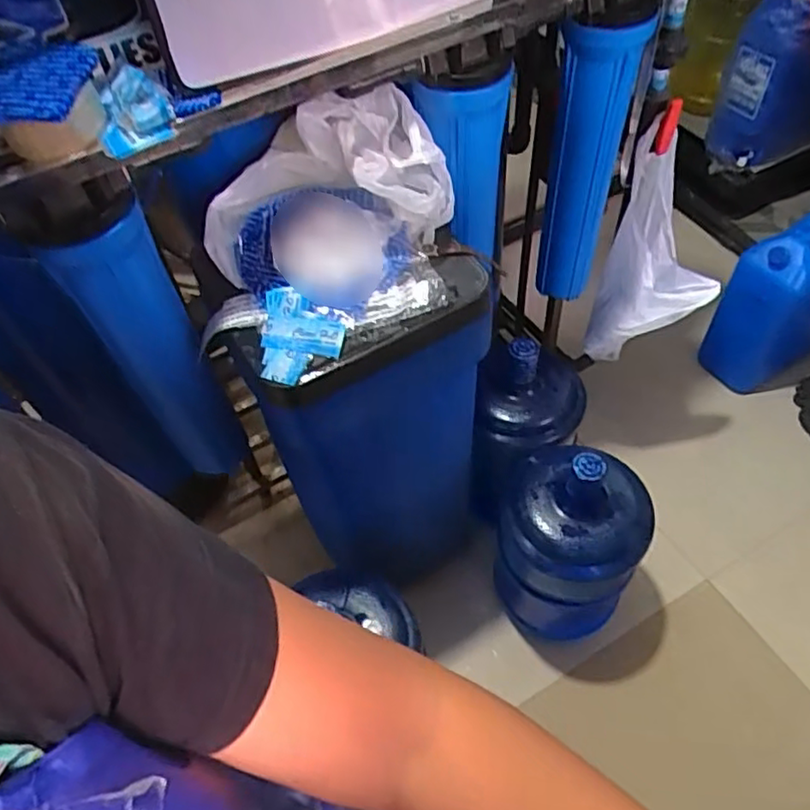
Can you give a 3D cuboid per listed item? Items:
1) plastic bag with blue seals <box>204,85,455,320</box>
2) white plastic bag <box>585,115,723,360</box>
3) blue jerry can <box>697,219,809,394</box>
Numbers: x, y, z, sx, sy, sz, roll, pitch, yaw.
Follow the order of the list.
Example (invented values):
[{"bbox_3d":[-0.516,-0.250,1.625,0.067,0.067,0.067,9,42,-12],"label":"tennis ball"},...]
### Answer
[{"bbox_3d":[-0.109,-0.261,0.857,0.330,0.183,0.211,2,53,6],"label":"plastic bag with blue seals"},{"bbox_3d":[0.481,-0.274,1.213,0.218,0.457,0.153,6,27,8],"label":"white plastic bag"},{"bbox_3d":[0.904,-0.249,1.543,0.332,0.424,0.188,-32,57,-18],"label":"blue jerry can"}]

